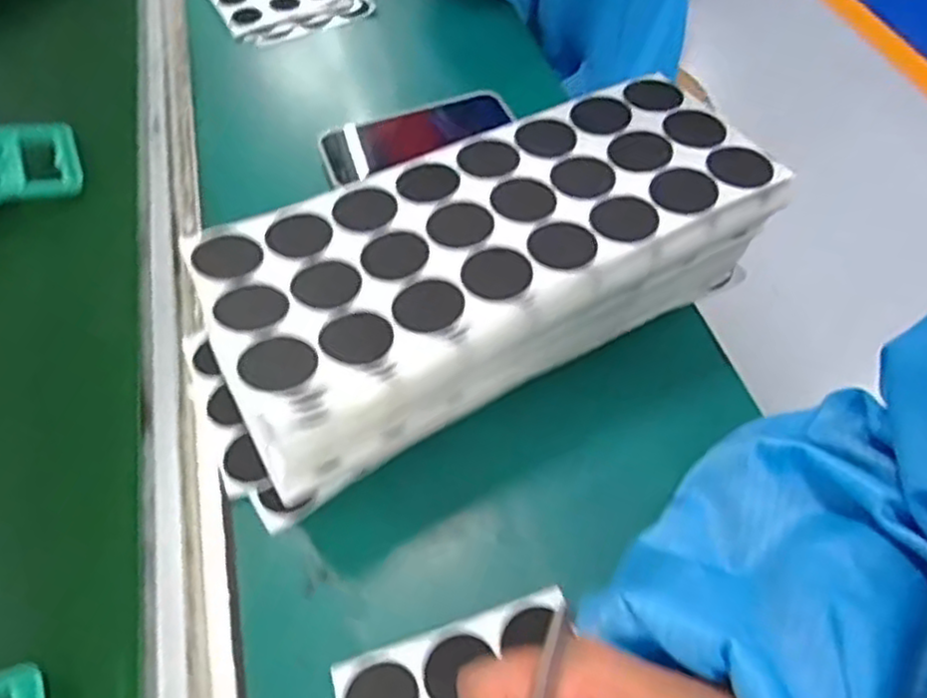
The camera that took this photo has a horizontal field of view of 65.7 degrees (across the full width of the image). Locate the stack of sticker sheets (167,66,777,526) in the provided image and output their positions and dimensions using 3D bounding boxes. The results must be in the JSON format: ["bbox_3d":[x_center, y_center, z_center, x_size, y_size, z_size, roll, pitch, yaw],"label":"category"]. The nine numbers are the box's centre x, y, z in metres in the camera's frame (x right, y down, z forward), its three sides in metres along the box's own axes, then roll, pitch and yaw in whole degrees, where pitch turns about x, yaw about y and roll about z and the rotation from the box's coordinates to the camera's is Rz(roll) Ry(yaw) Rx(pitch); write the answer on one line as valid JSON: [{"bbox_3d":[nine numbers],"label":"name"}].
[{"bbox_3d":[0.006,-0.035,0.407,0.319,0.103,0.130,-28,58,-16],"label":"stack of sticker sheets"}]

